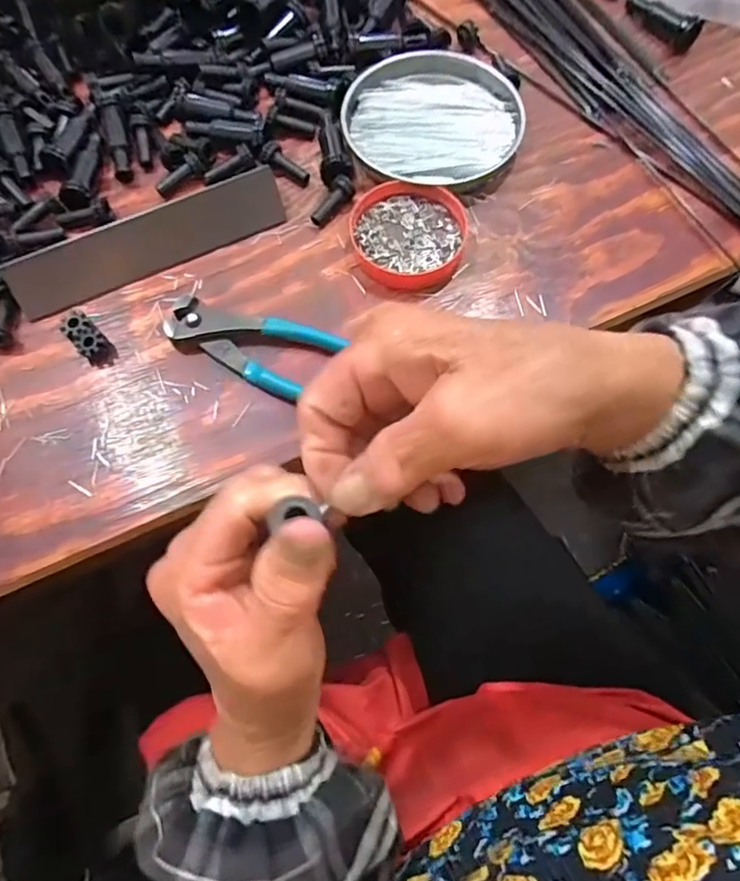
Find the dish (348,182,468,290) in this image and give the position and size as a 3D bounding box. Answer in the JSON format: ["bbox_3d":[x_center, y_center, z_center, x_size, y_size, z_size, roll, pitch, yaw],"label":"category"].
[{"bbox_3d":[0.028,-0.143,0.395,0.078,0.017,0.076,0,70,1],"label":"dish"}]

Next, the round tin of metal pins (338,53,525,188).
[{"bbox_3d":[0.048,-0.242,0.430,0.130,0.016,0.123,0,70,1],"label":"round tin of metal pins"}]

